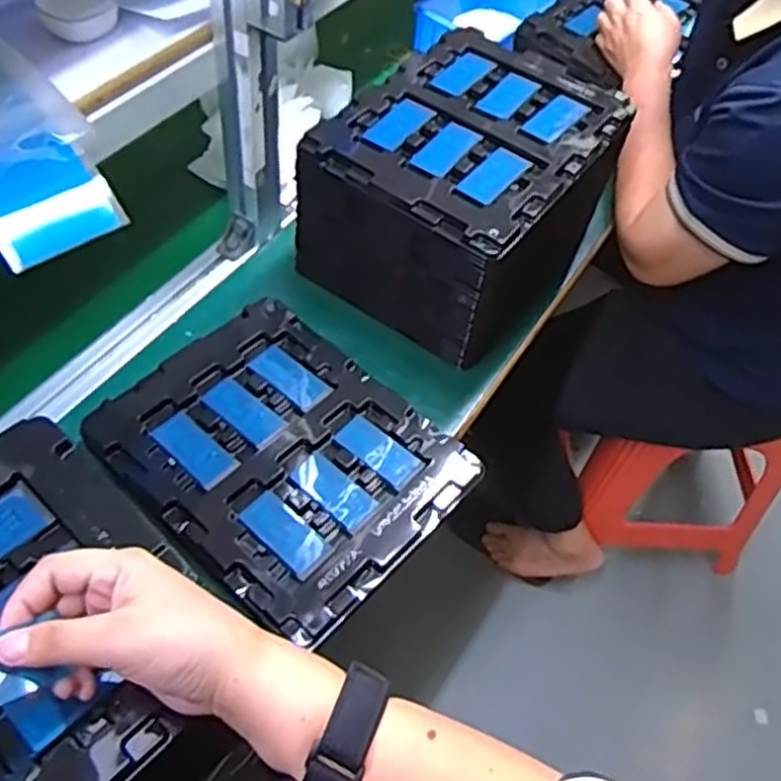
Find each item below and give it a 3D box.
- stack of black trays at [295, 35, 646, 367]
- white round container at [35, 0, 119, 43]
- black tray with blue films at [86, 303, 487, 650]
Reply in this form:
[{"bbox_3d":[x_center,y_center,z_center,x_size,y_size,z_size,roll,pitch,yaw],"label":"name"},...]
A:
[{"bbox_3d":[0.077,-0.206,0.788,0.218,0.160,0.277,33,58,18],"label":"stack of black trays"},{"bbox_3d":[-0.255,-0.311,0.618,0.052,0.025,0.051,2,54,-3],"label":"white round container"},{"bbox_3d":[-0.090,0.049,0.650,0.274,0.017,0.226,37,59,20],"label":"black tray with blue films"}]

